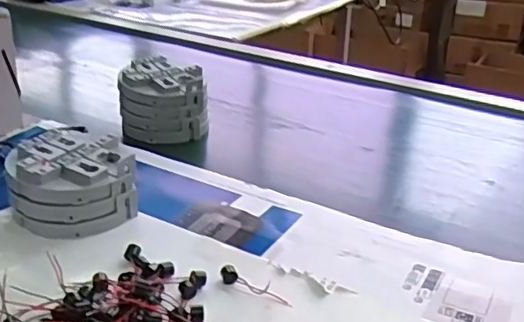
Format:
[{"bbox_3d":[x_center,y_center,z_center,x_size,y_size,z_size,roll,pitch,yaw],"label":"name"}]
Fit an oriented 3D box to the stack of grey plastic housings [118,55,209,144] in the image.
[{"bbox_3d":[-0.119,-0.075,0.725,0.098,0.066,0.082,-5,27,-18],"label":"stack of grey plastic housings"}]

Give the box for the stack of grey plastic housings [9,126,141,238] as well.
[{"bbox_3d":[-0.165,0.017,0.534,0.103,0.055,0.096,-8,28,-23],"label":"stack of grey plastic housings"}]

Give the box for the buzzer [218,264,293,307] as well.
[{"bbox_3d":[-0.006,0.092,0.451,0.061,0.011,0.009,18,29,26],"label":"buzzer"}]

